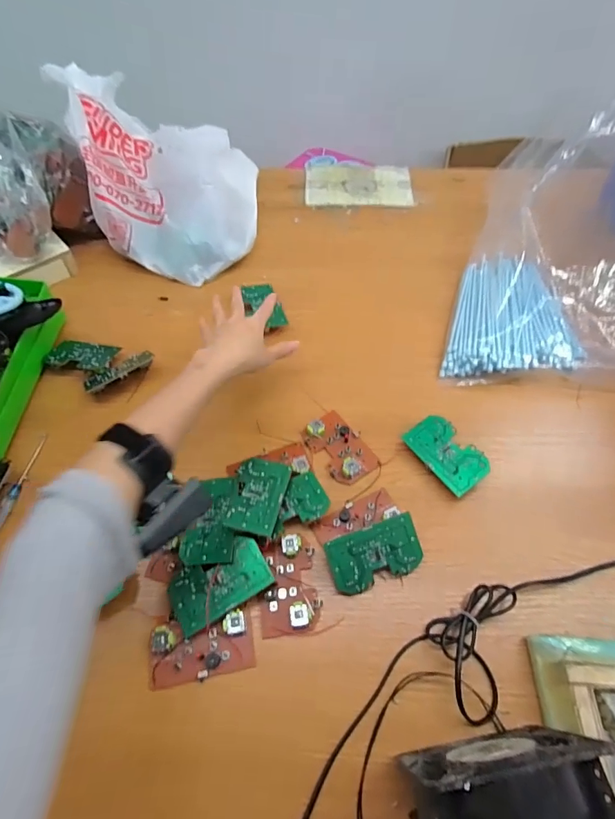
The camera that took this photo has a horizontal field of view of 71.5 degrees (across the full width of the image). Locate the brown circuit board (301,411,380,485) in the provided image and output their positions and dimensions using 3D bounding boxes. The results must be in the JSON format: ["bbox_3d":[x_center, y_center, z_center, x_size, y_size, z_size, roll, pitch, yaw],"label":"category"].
[{"bbox_3d":[0.038,0.043,0.496,0.055,0.013,0.085,-32,61,-18],"label":"brown circuit board"}]

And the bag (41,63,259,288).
[{"bbox_3d":[-0.208,-0.366,0.657,0.258,0.191,0.277,-21,59,-12],"label":"bag"}]

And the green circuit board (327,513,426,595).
[{"bbox_3d":[0.067,0.141,0.415,0.091,0.005,0.053,-17,88,-10],"label":"green circuit board"}]

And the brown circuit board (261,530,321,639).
[{"bbox_3d":[-0.018,0.168,0.412,0.053,0.015,0.089,-5,57,-2],"label":"brown circuit board"}]

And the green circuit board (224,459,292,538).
[{"bbox_3d":[-0.051,0.087,0.439,0.052,0.004,0.087,12,43,5],"label":"green circuit board"}]

